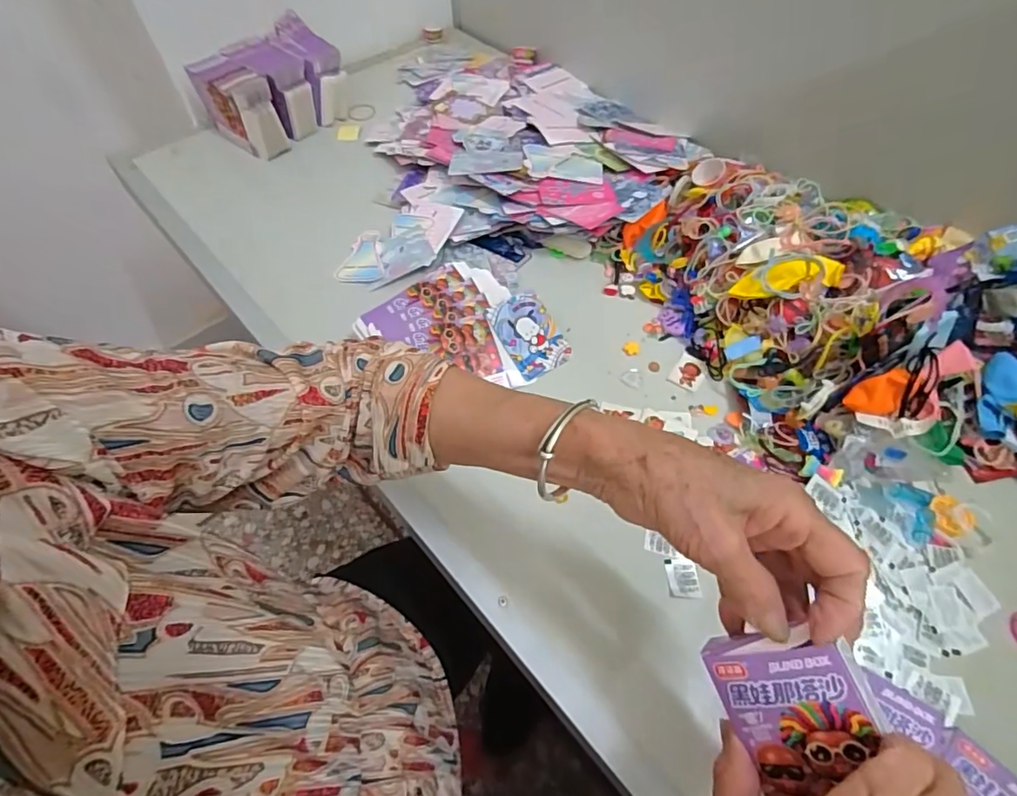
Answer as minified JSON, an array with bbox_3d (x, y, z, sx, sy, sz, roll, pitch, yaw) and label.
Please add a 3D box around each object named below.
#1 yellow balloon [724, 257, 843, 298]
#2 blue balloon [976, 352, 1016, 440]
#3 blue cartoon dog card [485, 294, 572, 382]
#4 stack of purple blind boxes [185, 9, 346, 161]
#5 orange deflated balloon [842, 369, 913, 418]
[{"bbox_3d":[0.263,-0.109,0.495,0.097,0.023,0.034,-11,56,14],"label":"yellow balloon"},{"bbox_3d":[0.440,-0.003,0.466,0.036,0.018,0.084,26,77,17],"label":"blue balloon"},{"bbox_3d":[0.022,-0.066,0.543,0.065,0.004,0.087,-27,81,-19],"label":"blue cartoon dog card"},{"bbox_3d":[-0.333,-0.441,0.761,0.127,0.095,0.185,39,66,23],"label":"stack of purple blind boxes"},{"bbox_3d":[0.313,-0.003,0.439,0.048,0.025,0.026,-11,58,-5],"label":"orange deflated balloon"}]

